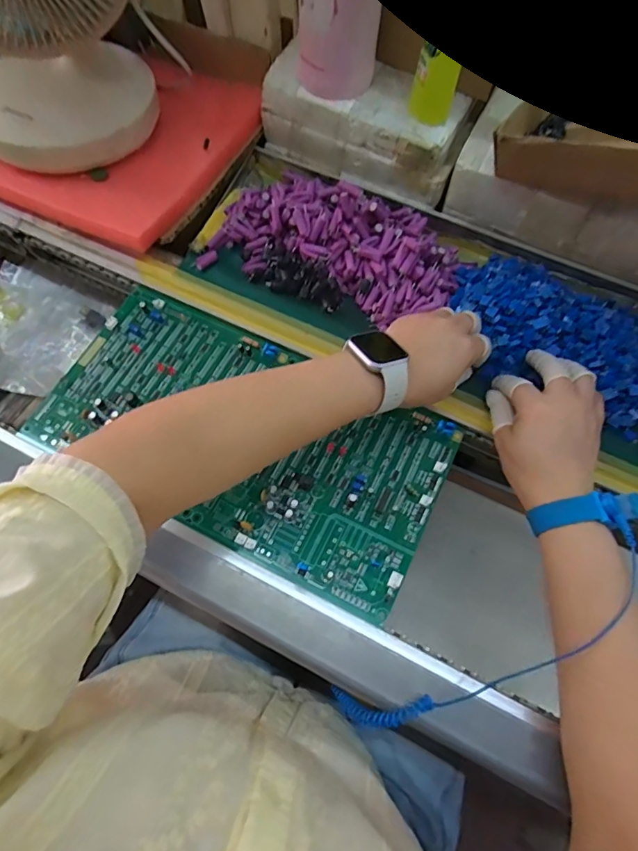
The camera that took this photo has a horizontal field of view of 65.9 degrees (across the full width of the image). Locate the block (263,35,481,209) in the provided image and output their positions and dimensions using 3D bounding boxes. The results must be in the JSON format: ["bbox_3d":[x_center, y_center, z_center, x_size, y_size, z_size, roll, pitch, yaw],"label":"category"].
[{"bbox_3d":[0.051,-0.343,0.559,0.226,0.081,0.090,23,69,8],"label":"block"}]

